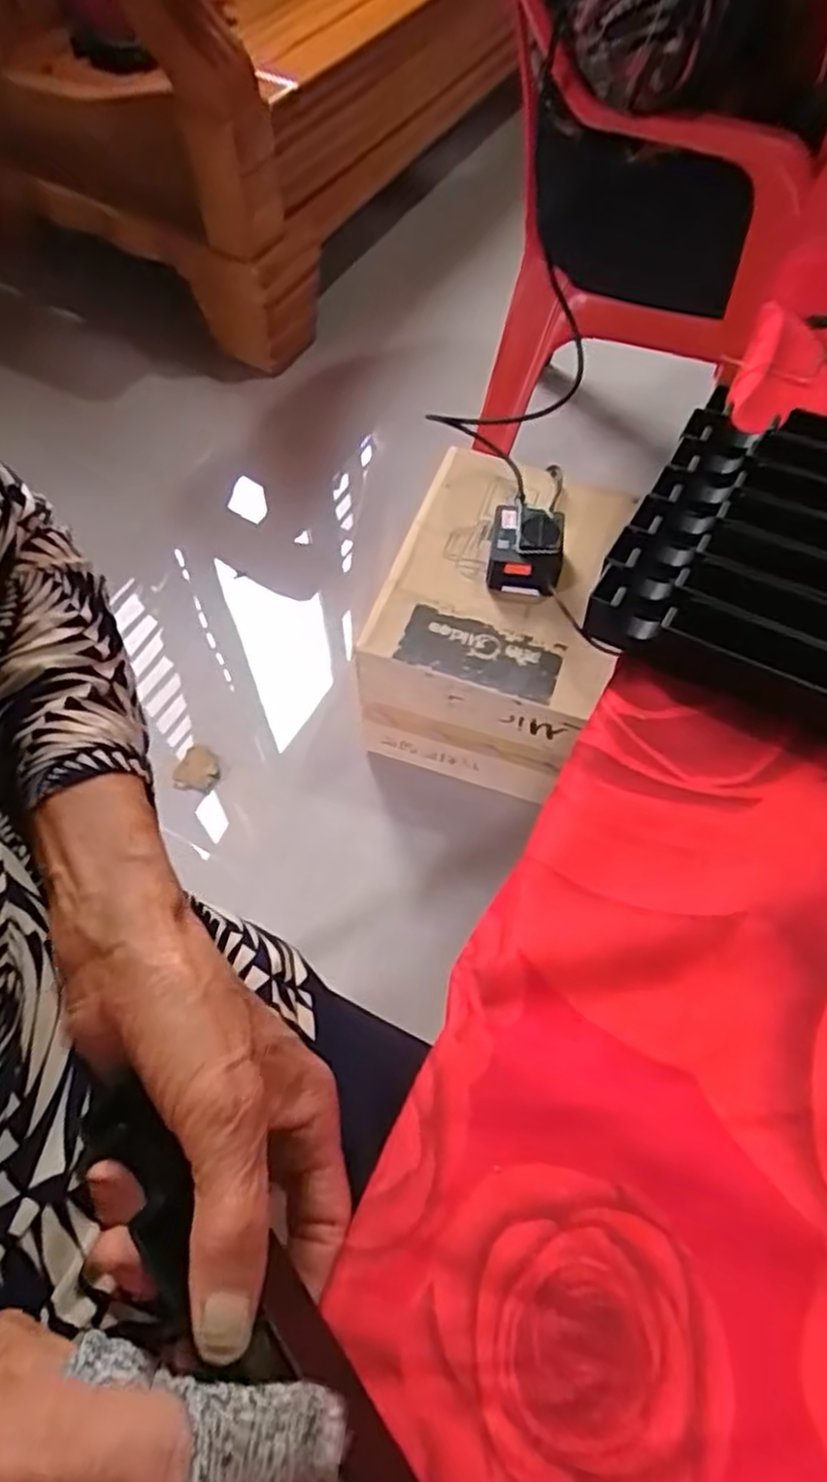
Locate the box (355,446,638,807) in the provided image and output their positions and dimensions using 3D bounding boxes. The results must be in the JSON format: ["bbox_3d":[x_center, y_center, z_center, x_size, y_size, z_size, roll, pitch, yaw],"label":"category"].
[{"bbox_3d":[0.097,-0.131,0.887,0.225,0.205,0.317,18,62,10],"label":"box"}]

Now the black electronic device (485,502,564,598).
[{"bbox_3d":[0.116,-0.201,0.788,0.074,0.052,0.097,8,61,5],"label":"black electronic device"}]

